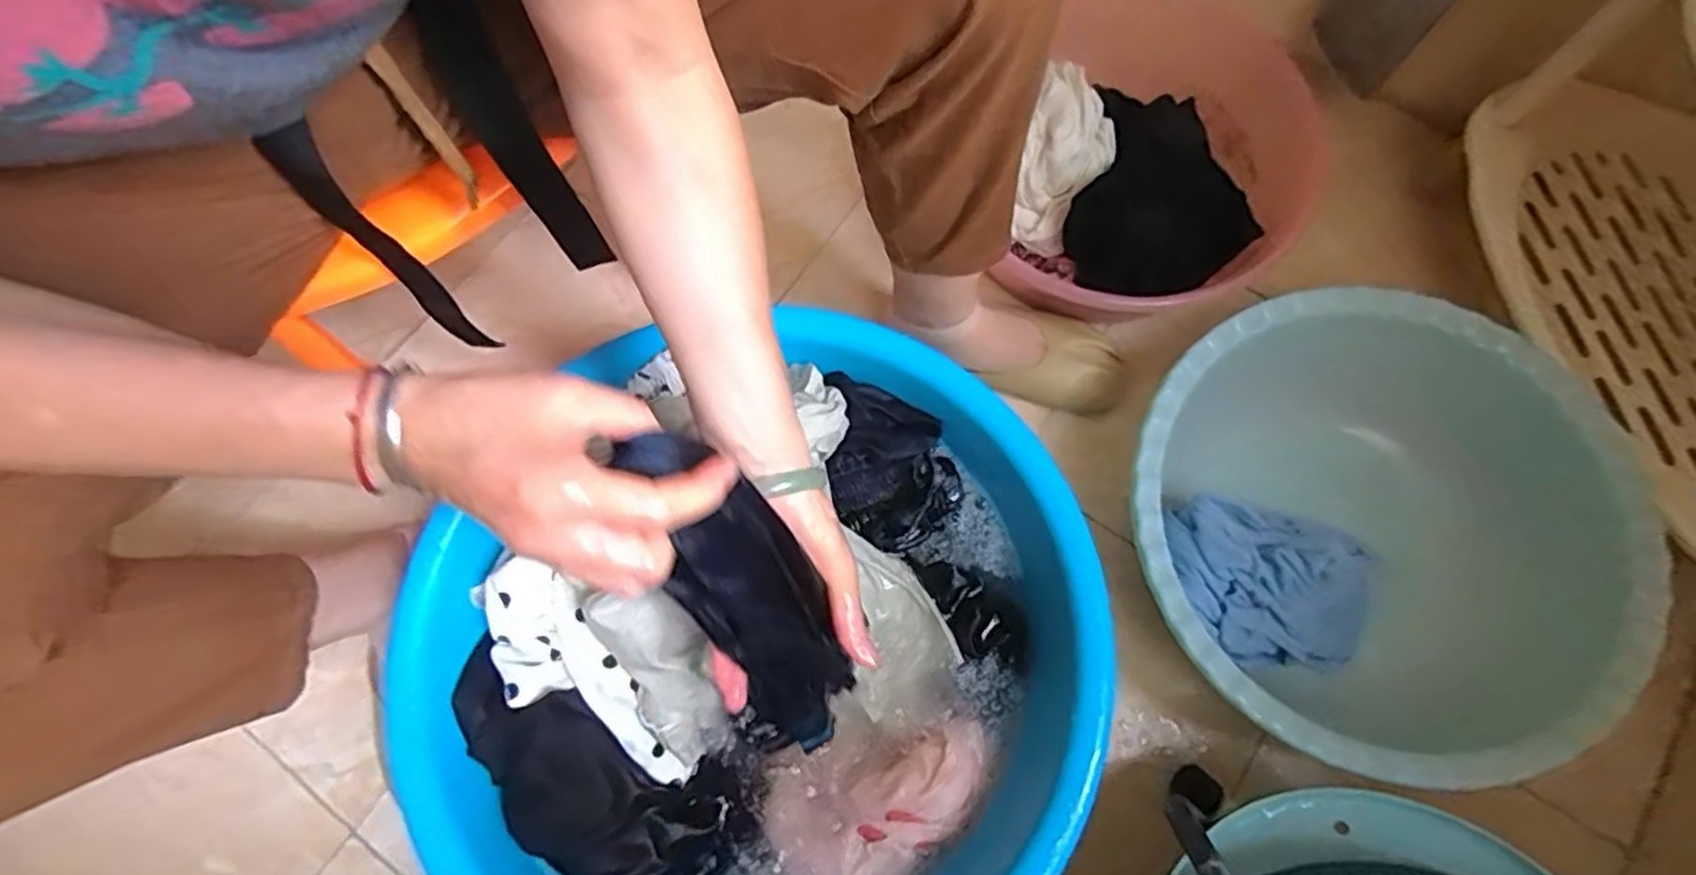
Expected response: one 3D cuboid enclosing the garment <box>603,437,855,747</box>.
[{"bbox_3d":[-0.048,0.100,0.414,0.067,0.256,0.047,-23,42,-6],"label":"garment"}]

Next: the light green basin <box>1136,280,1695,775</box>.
[{"bbox_3d":[0.413,0.074,0.621,0.357,0.121,0.359,0,72,1],"label":"light green basin"}]

